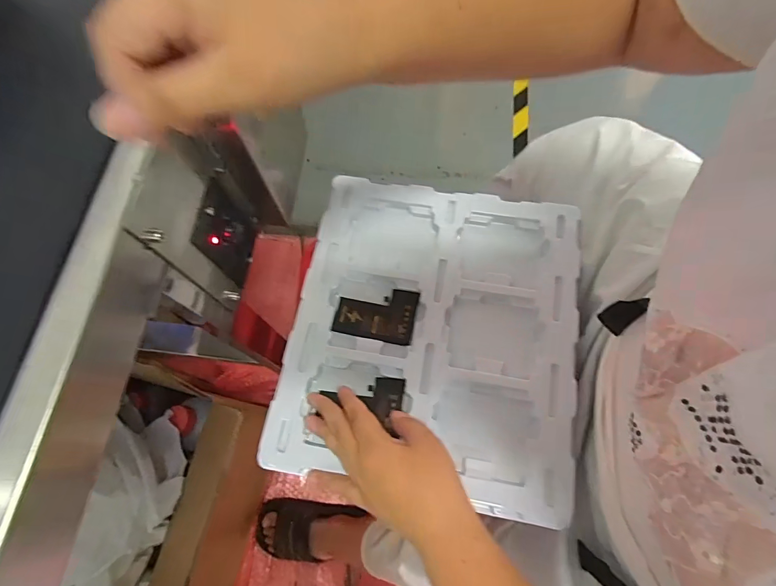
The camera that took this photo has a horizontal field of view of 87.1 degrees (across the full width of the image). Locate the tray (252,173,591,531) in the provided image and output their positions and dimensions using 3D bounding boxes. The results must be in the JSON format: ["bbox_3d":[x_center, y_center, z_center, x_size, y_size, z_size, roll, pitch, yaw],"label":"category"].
[{"bbox_3d":[0.046,0.031,0.412,0.274,0.017,0.310,10,71,4],"label":"tray"}]

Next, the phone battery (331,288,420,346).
[{"bbox_3d":[-0.012,0.020,0.422,0.081,0.004,0.056,10,71,4],"label":"phone battery"}]

